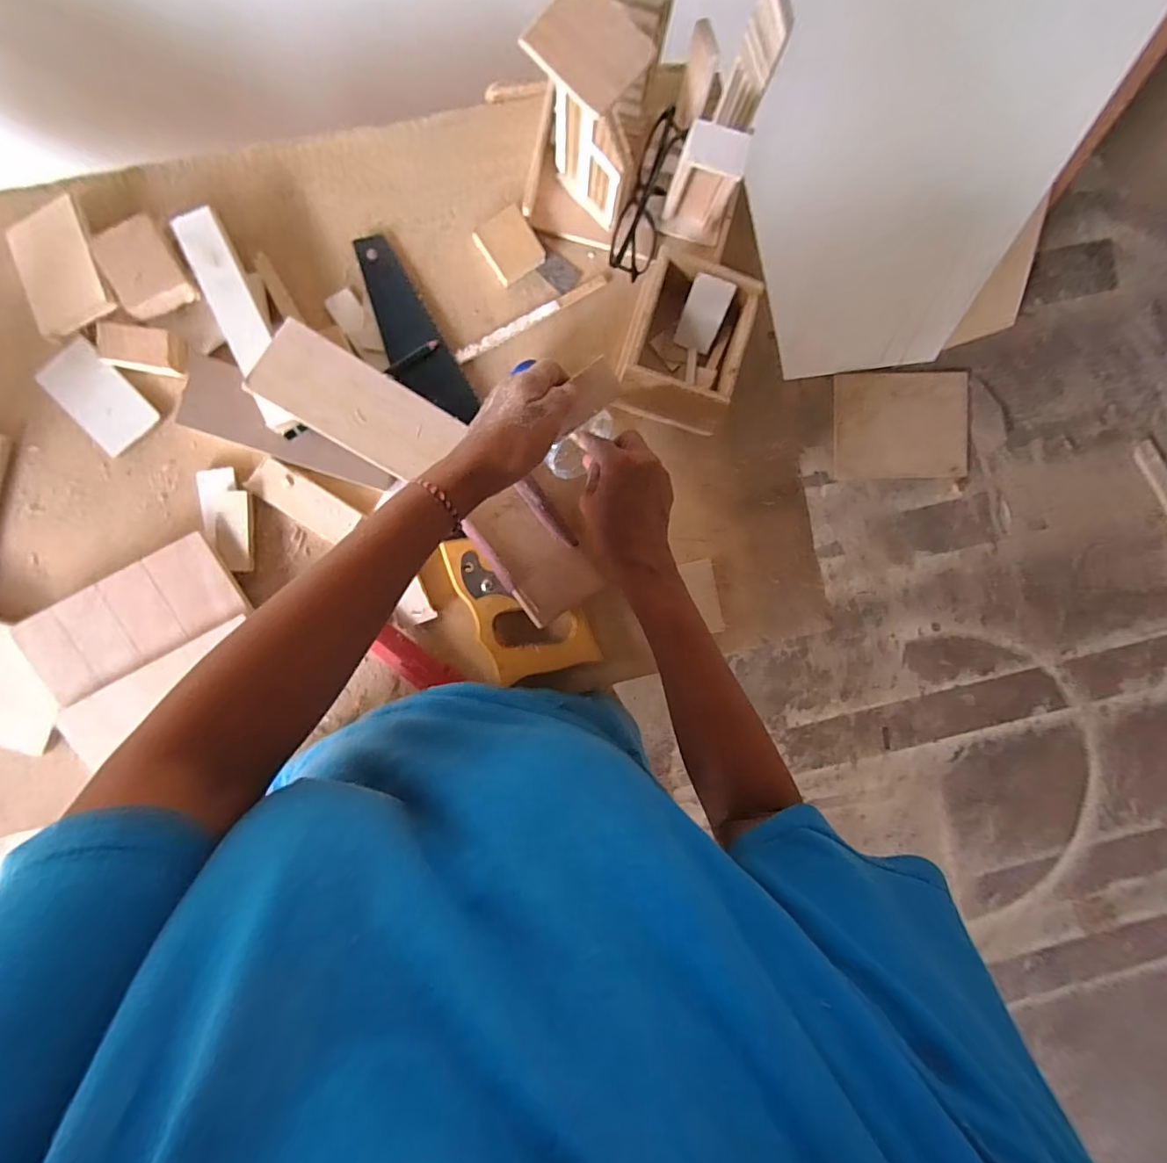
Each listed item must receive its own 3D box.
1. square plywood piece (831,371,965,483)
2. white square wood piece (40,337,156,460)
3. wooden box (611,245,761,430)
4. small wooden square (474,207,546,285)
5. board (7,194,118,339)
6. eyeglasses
[{"bbox_3d":[0.793,-0.386,1.248,0.348,0.017,0.260,-3,92,-3],"label":"square plywood piece"},{"bbox_3d":[-0.405,-0.153,0.422,0.053,0.010,0.086,-42,94,-2],"label":"white square wood piece"},{"bbox_3d":[0.086,-0.200,0.433,0.099,0.055,0.121,17,90,-5],"label":"wooden box"},{"bbox_3d":[-0.063,-0.290,0.439,0.046,0.006,0.049,-32,112,12],"label":"small wooden square"},{"bbox_3d":[-0.422,-0.250,0.406,0.068,0.006,0.091,-19,95,10],"label":"board"},{"bbox_3d":[0.056,-0.327,0.430,0.037,0.041,0.131,18,90,-5],"label":"eyeglasses"}]

